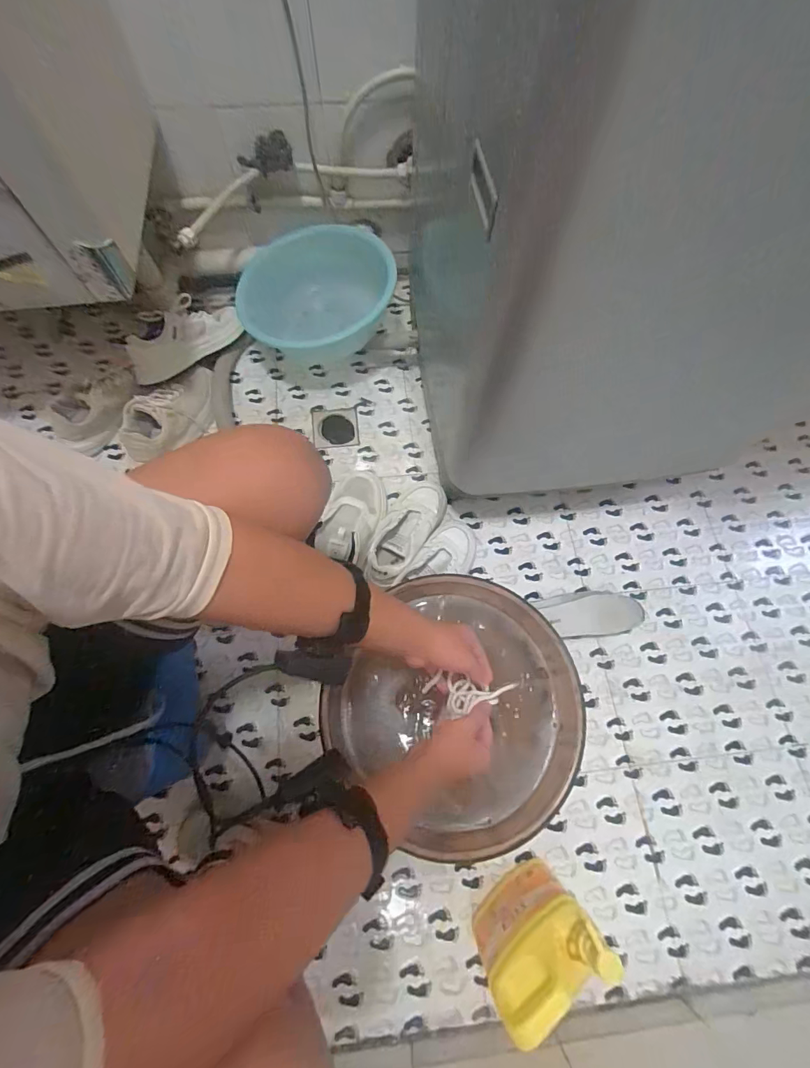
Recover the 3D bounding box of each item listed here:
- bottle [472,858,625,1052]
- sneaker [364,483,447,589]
[{"bbox_3d":[0.161,0.527,0.559,0.146,0.253,0.067,-34,76,-12],"label":"bottle"},{"bbox_3d":[-0.001,0.000,0.832,0.090,0.099,0.234,31,73,8],"label":"sneaker"}]

